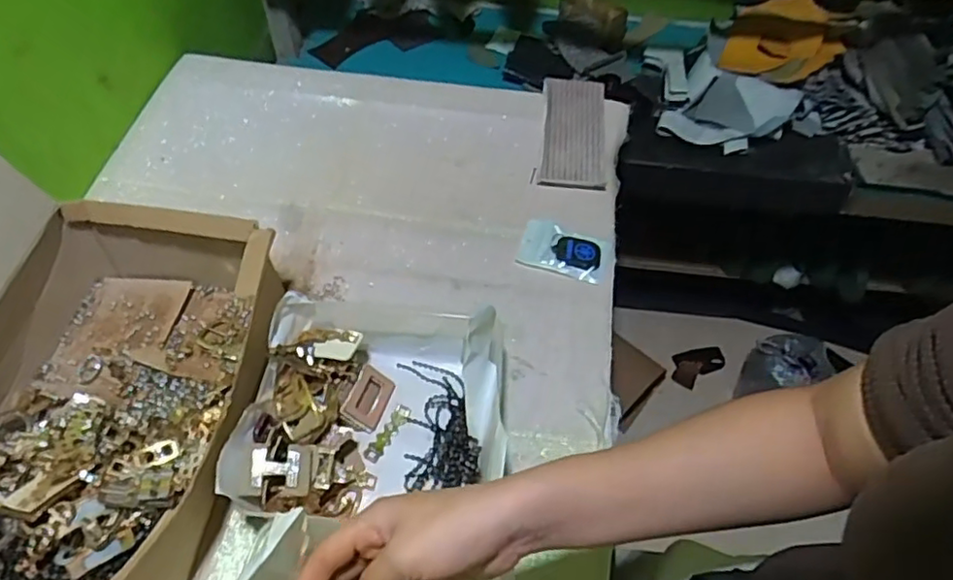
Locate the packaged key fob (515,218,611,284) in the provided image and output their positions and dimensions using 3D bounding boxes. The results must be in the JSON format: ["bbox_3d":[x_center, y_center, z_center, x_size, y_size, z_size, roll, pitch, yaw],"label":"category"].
[{"bbox_3d":[0.098,-0.044,0.709,0.097,0.018,0.064,20,55,9],"label":"packaged key fob"}]

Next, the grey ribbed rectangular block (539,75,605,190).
[{"bbox_3d":[0.125,-0.201,0.808,0.080,0.027,0.180,7,54,0],"label":"grey ribbed rectangular block"}]

